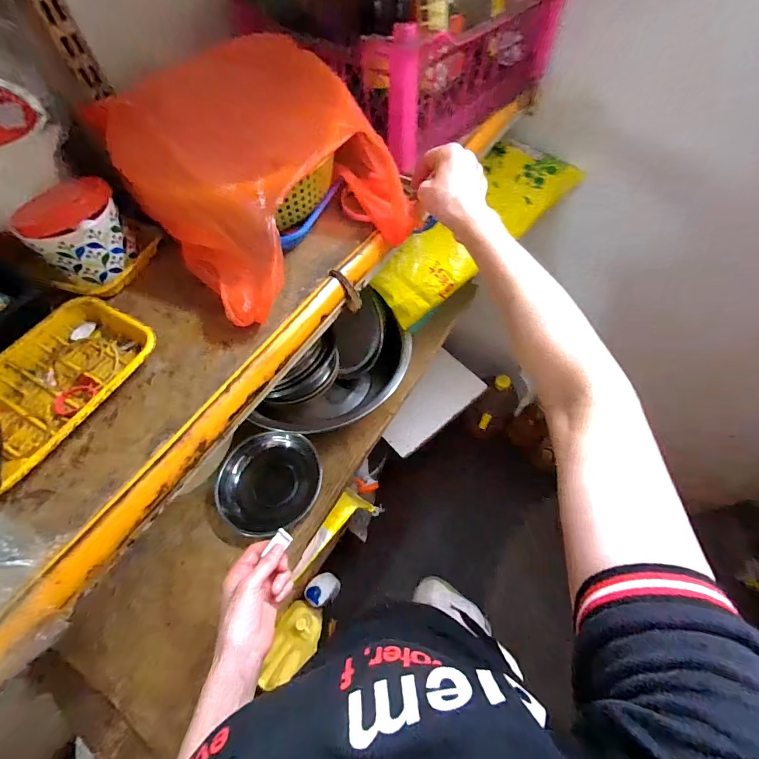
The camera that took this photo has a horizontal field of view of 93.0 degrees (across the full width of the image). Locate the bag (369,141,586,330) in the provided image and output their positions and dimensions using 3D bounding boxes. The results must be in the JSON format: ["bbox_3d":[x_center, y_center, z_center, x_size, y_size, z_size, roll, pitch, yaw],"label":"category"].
[{"bbox_3d":[0.181,-0.298,0.694,0.496,0.159,0.091,-43,23,-15],"label":"bag"}]

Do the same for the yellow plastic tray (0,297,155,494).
[{"bbox_3d":[-0.293,0.006,0.316,0.112,0.036,0.172,24,62,15],"label":"yellow plastic tray"}]

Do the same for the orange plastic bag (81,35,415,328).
[{"bbox_3d":[-0.123,-0.218,0.389,0.235,0.140,0.251,-37,65,-20],"label":"orange plastic bag"}]

